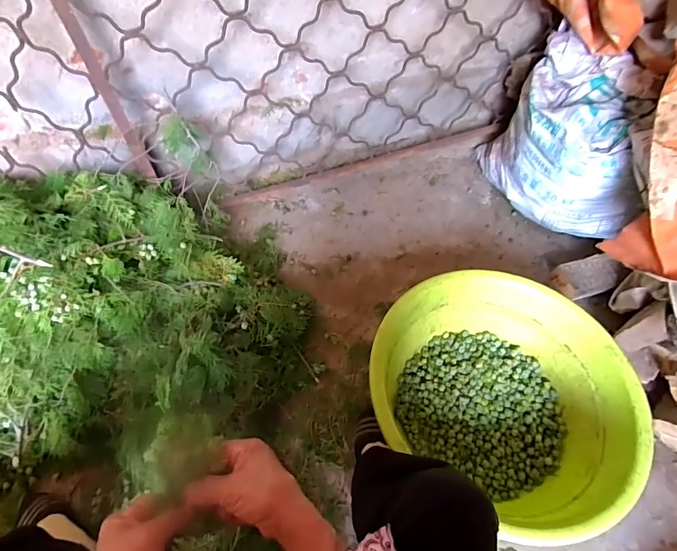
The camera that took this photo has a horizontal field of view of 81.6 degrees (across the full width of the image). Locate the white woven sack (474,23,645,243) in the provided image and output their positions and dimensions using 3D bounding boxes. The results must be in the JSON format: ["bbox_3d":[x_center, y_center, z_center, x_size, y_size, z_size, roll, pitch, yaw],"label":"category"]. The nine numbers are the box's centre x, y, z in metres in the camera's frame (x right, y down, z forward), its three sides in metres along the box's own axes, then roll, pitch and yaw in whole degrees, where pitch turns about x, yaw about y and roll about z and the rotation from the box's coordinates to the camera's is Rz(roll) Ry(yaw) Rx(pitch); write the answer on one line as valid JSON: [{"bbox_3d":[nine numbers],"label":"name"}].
[{"bbox_3d":[0.577,-0.340,1.010,0.262,0.365,0.410,1,53,0],"label":"white woven sack"}]

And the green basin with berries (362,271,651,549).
[{"bbox_3d":[0.290,0.226,0.751,0.449,0.189,0.413,34,60,22],"label":"green basin with berries"}]

